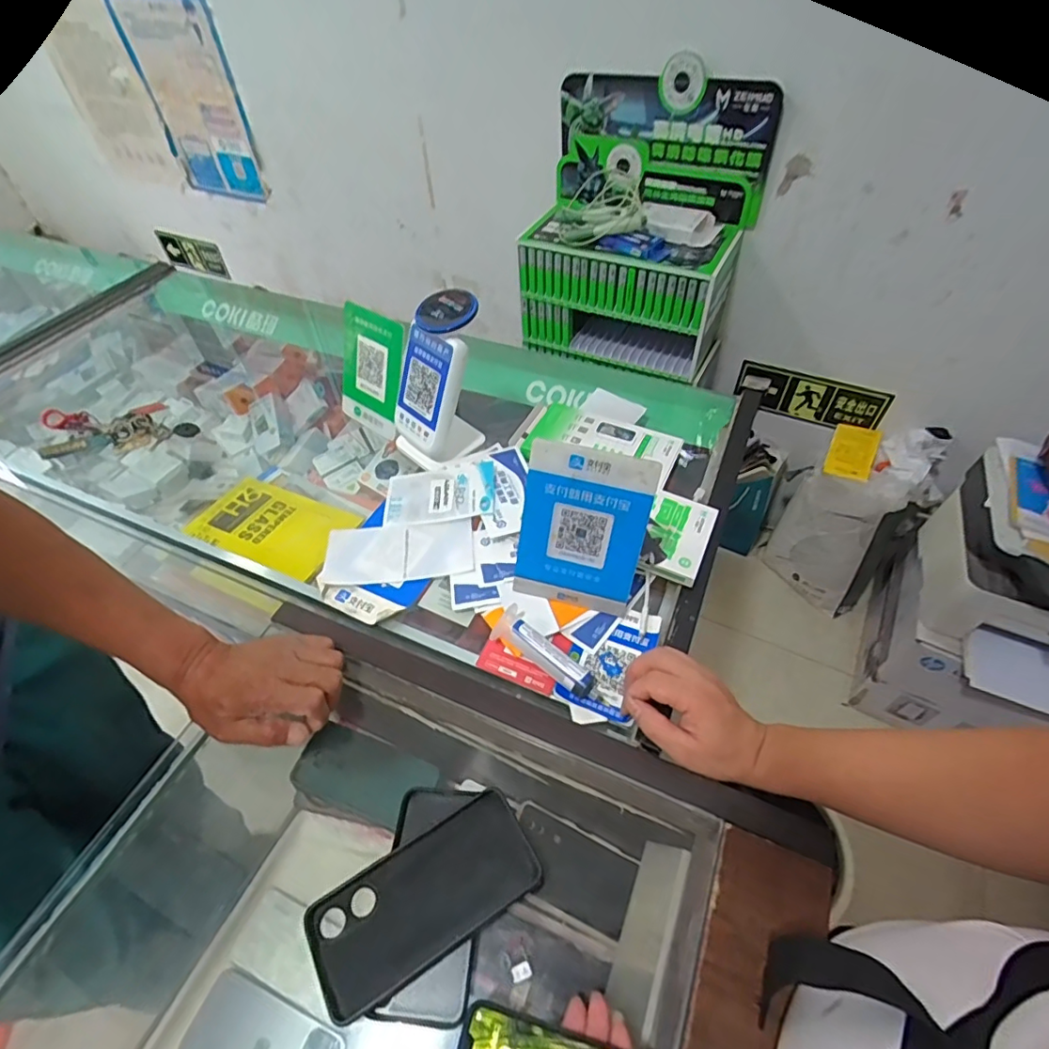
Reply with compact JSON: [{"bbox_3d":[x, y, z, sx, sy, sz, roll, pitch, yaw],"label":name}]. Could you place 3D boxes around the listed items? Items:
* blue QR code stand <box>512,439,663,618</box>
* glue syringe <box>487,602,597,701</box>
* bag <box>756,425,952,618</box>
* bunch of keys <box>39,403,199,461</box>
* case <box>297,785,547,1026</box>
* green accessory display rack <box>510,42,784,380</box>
[{"bbox_3d":[0.055,0.004,0.539,0.120,0.174,0.013,13,31,9],"label":"blue QR code stand"},{"bbox_3d":[0.018,0.124,0.532,0.109,0.019,0.031,34,59,26],"label":"glue syringe"},{"bbox_3d":[0.891,-0.011,1.524,0.290,0.485,0.286,34,59,26],"label":"bag"},{"bbox_3d":[-0.578,-0.138,0.792,0.203,0.038,0.078,-13,51,-9],"label":"bunch of keys"},{"bbox_3d":[-0.074,0.276,0.408,0.164,0.010,0.080,-26,54,-19],"label":"case"},{"bbox_3d":[0.244,-0.629,1.221,0.468,0.543,0.251,16,53,14],"label":"green accessory display rack"}]

